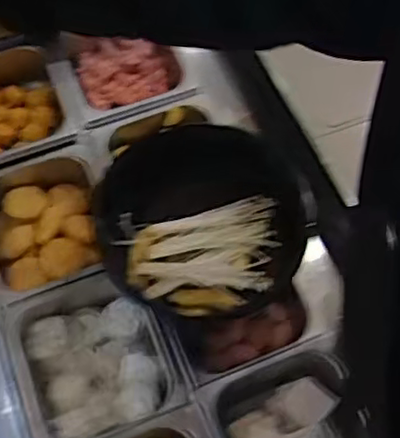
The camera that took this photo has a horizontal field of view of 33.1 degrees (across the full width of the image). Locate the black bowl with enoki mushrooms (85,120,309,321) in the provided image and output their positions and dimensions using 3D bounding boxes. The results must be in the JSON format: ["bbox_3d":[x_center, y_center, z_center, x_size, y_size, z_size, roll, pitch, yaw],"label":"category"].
[{"bbox_3d":[0.003,0.003,0.711,0.226,0.063,0.210,-3,62,-3],"label":"black bowl with enoki mushrooms"}]

